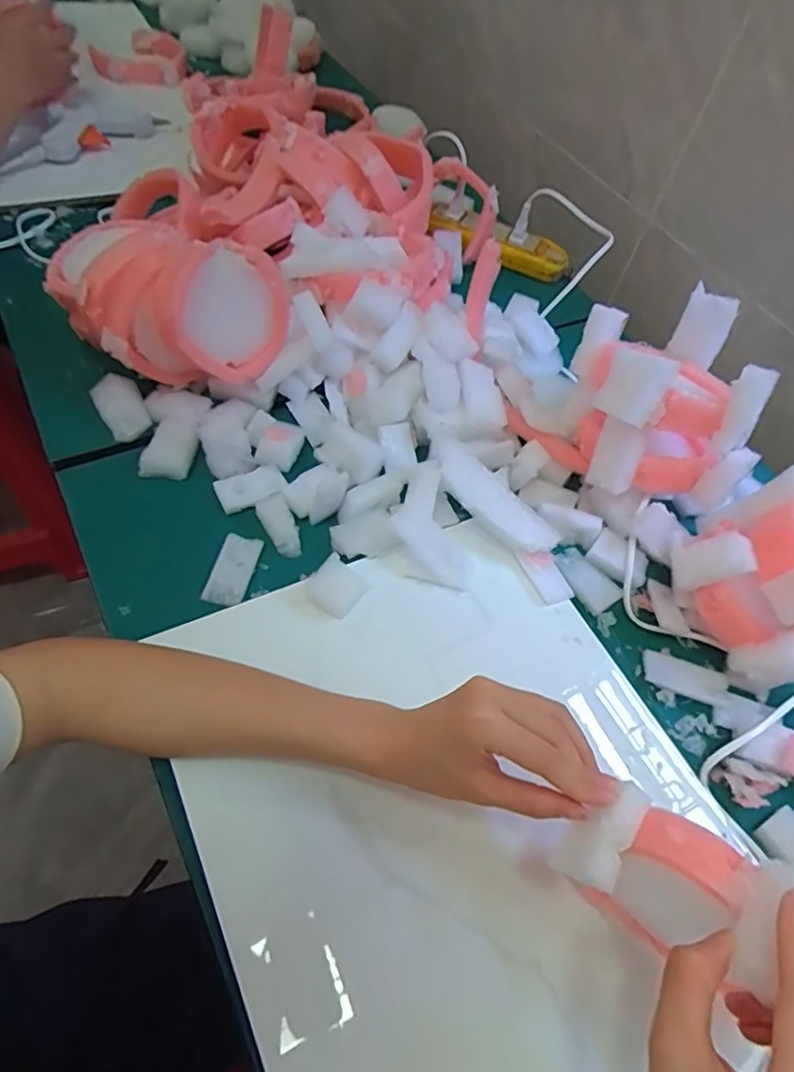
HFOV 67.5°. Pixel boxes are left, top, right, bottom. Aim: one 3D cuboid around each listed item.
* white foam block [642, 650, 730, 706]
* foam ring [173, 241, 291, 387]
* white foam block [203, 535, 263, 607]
[{"bbox_3d":[0.209,0.102,0.432,0.058,0.004,0.024,18,58,8],"label":"white foam block"},{"bbox_3d":[-0.128,-0.175,0.467,0.024,0.102,0.098,32,84,32],"label":"foam ring"},{"bbox_3d":[-0.121,0.025,0.438,0.028,0.008,0.056,12,57,4],"label":"white foam block"}]

